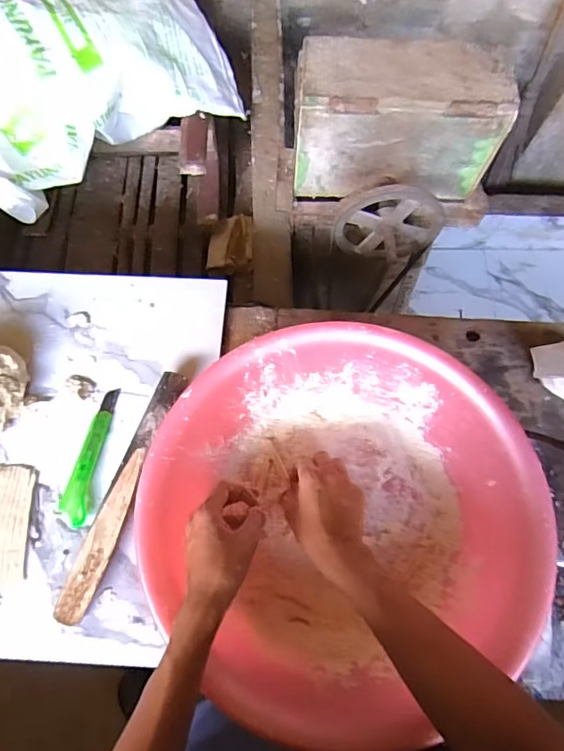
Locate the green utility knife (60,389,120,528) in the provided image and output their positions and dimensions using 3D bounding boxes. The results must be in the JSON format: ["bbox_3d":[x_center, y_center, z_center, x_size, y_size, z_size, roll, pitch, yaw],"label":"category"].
[{"bbox_3d":[-0.243,0.097,0.625,0.034,0.021,0.172,7,70,0],"label":"green utility knife"}]

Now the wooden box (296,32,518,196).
[{"bbox_3d":[0.202,-0.455,0.898,0.354,0.223,0.126,2,70,-2],"label":"wooden box"}]

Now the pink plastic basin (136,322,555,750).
[{"bbox_3d":[0.060,0.141,0.564,0.398,0.125,0.367,1,70,-2],"label":"pink plastic basin"}]

